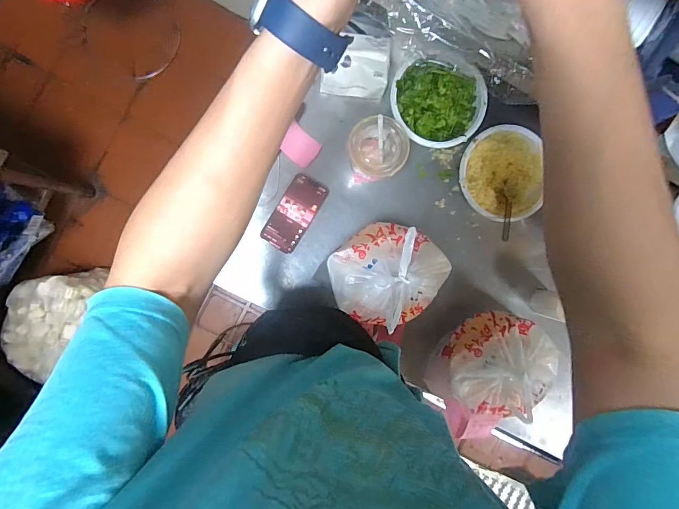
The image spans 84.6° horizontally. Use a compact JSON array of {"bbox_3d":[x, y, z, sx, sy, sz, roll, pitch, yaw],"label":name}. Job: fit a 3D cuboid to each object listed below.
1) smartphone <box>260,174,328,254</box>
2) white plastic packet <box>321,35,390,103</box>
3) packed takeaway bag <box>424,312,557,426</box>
[{"bbox_3d":[-0.082,-0.078,0.695,0.073,0.006,0.143,30,89,-1],"label":"smartphone"},{"bbox_3d":[0.029,-0.338,0.675,0.119,0.066,0.101,9,90,-5],"label":"white plastic packet"},{"bbox_3d":[0.262,0.188,0.645,0.169,0.133,0.168,10,90,-5],"label":"packed takeaway bag"}]

